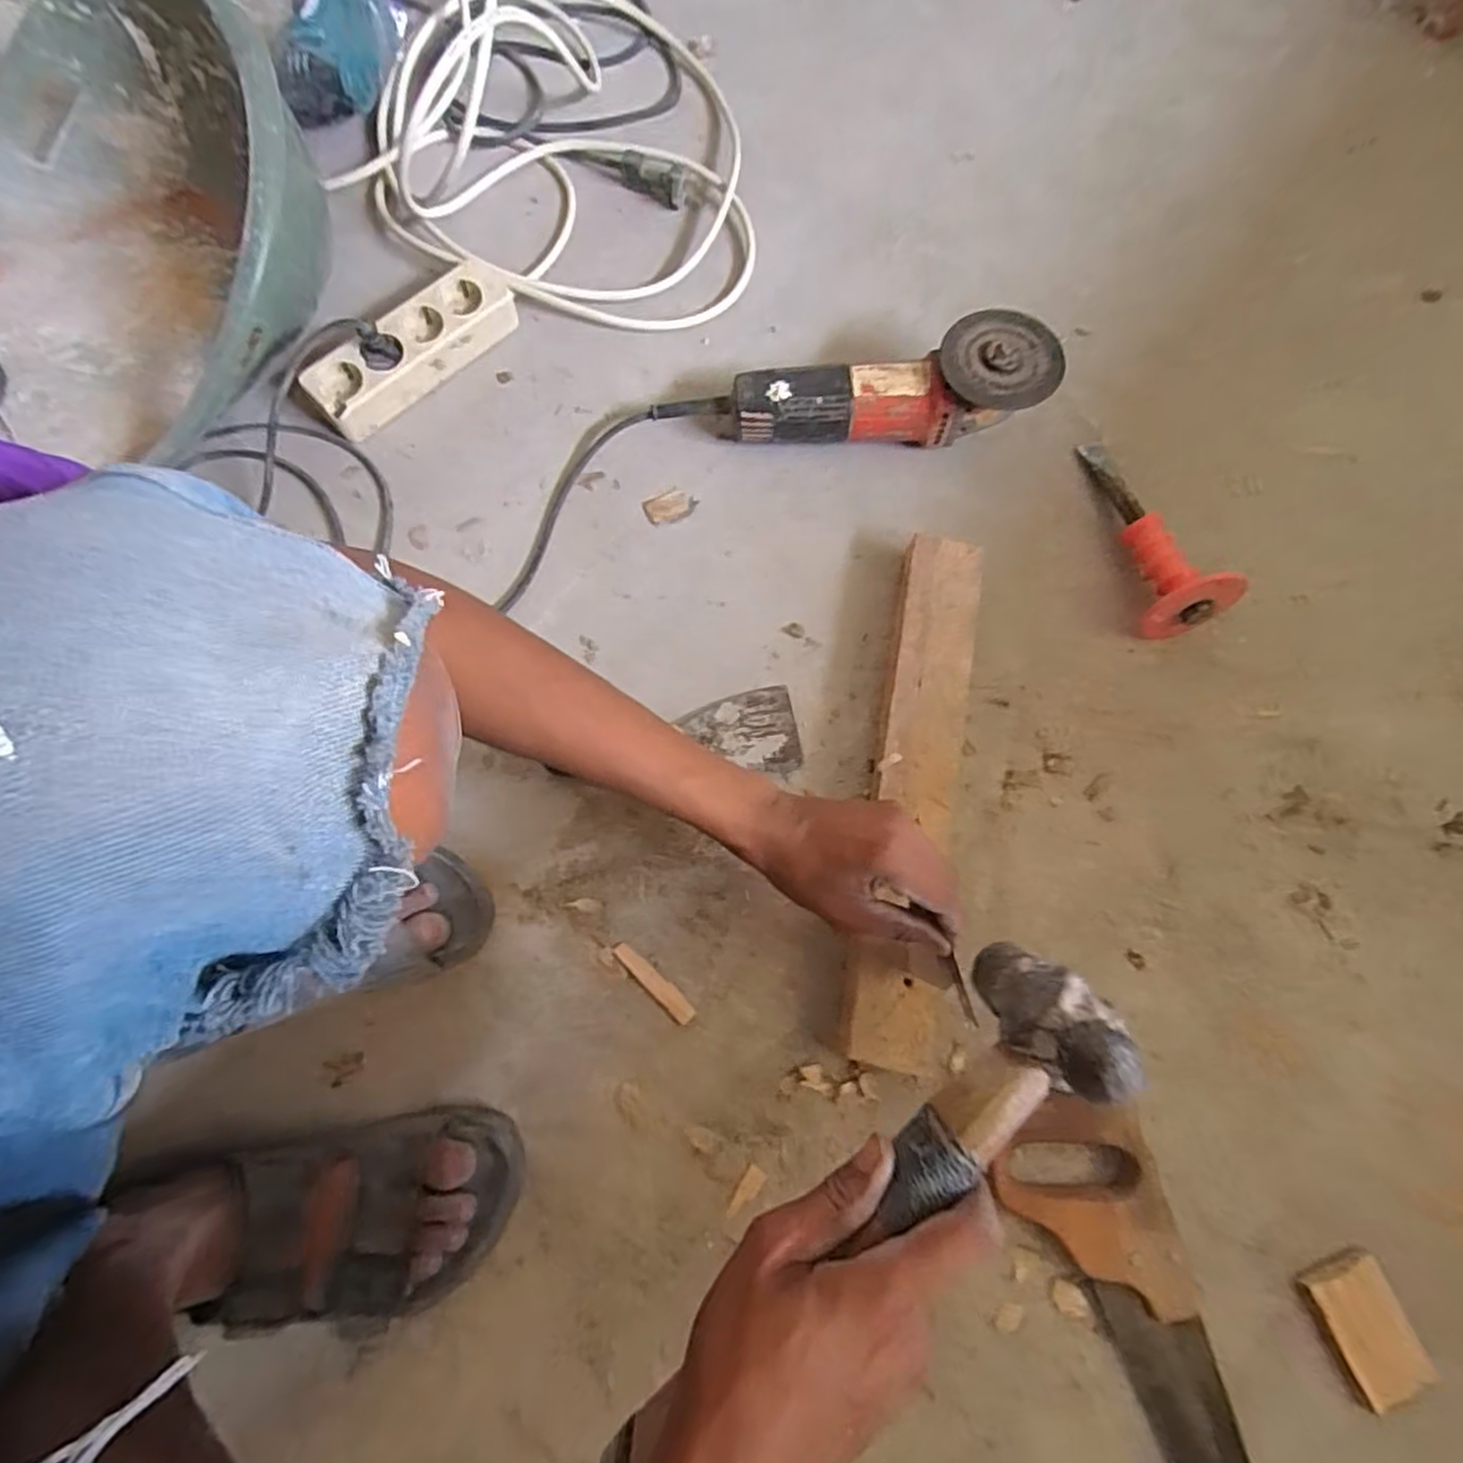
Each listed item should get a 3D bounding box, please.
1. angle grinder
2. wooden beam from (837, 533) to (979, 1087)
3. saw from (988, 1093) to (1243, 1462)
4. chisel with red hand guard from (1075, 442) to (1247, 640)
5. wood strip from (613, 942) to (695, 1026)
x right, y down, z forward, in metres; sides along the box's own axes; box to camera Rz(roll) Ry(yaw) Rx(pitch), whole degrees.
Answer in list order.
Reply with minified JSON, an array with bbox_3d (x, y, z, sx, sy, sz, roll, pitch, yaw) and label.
[{"bbox_3d":[0.136,-0.286,0.613,0.268,0.086,0.092,-8,74,-3],"label":"angle grinder"},{"bbox_3d":[0.141,0.041,0.540,0.063,0.046,0.397,10,74,2],"label":"wooden beam"},{"bbox_3d":[0.295,0.438,0.433,0.100,0.031,0.414,-23,75,-7],"label":"saw"},{"bbox_3d":[0.359,-0.182,0.601,0.067,0.062,0.201,-9,74,-3],"label":"chisel with red hand guard"},{"bbox_3d":[-0.057,0.184,0.516,0.074,0.004,0.015,44,78,11],"label":"wood strip"}]

